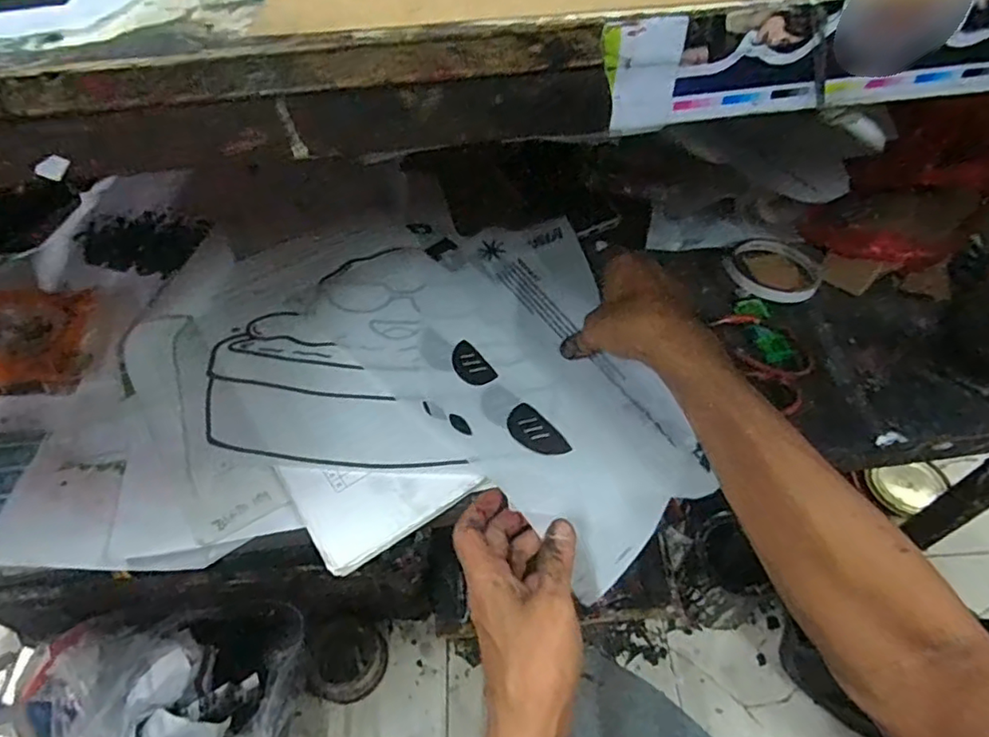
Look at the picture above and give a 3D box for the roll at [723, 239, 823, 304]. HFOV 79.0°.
[{"bbox_3d":[0.270,-0.096,0.575,0.083,0.012,0.083,-1,53,1],"label":"roll"}]

